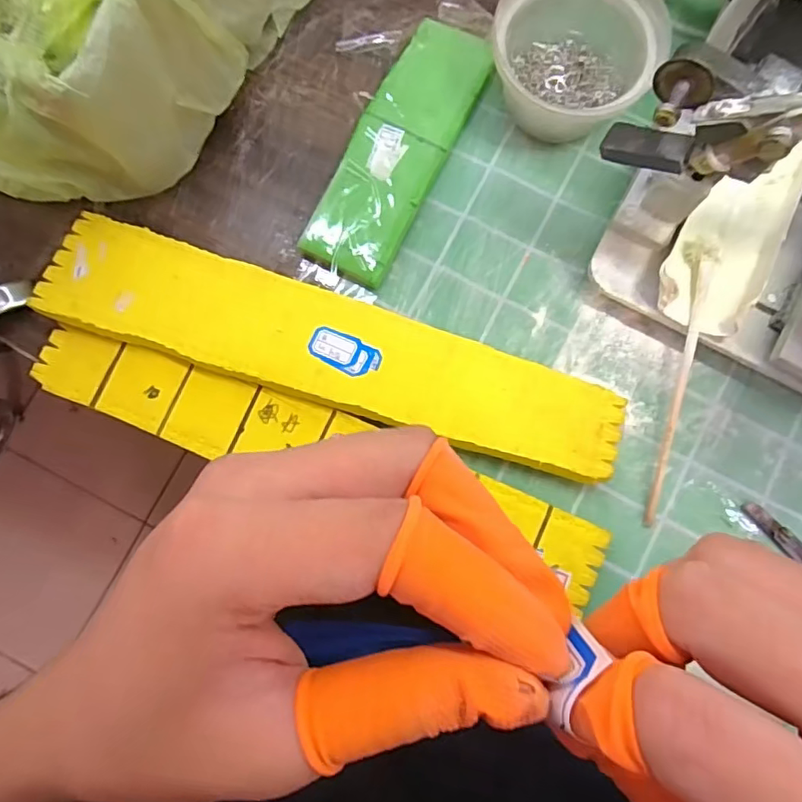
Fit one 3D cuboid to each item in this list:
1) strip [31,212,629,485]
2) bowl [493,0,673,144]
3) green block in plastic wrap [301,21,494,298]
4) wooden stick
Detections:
[{"bbox_3d":[-0.041,-0.031,0.327,0.341,0.022,0.065,18,82,3],"label":"strip"},{"bbox_3d":[0.109,-0.218,0.342,0.095,0.052,0.103,0,81,0],"label":"bowl"},{"bbox_3d":[0.000,-0.164,0.354,0.058,0.015,0.184,26,82,4],"label":"green block in plastic wrap"},{"bbox_3d":[0.160,-0.005,0.317,0.007,0.010,0.155,11,93,2],"label":"wooden stick"}]

